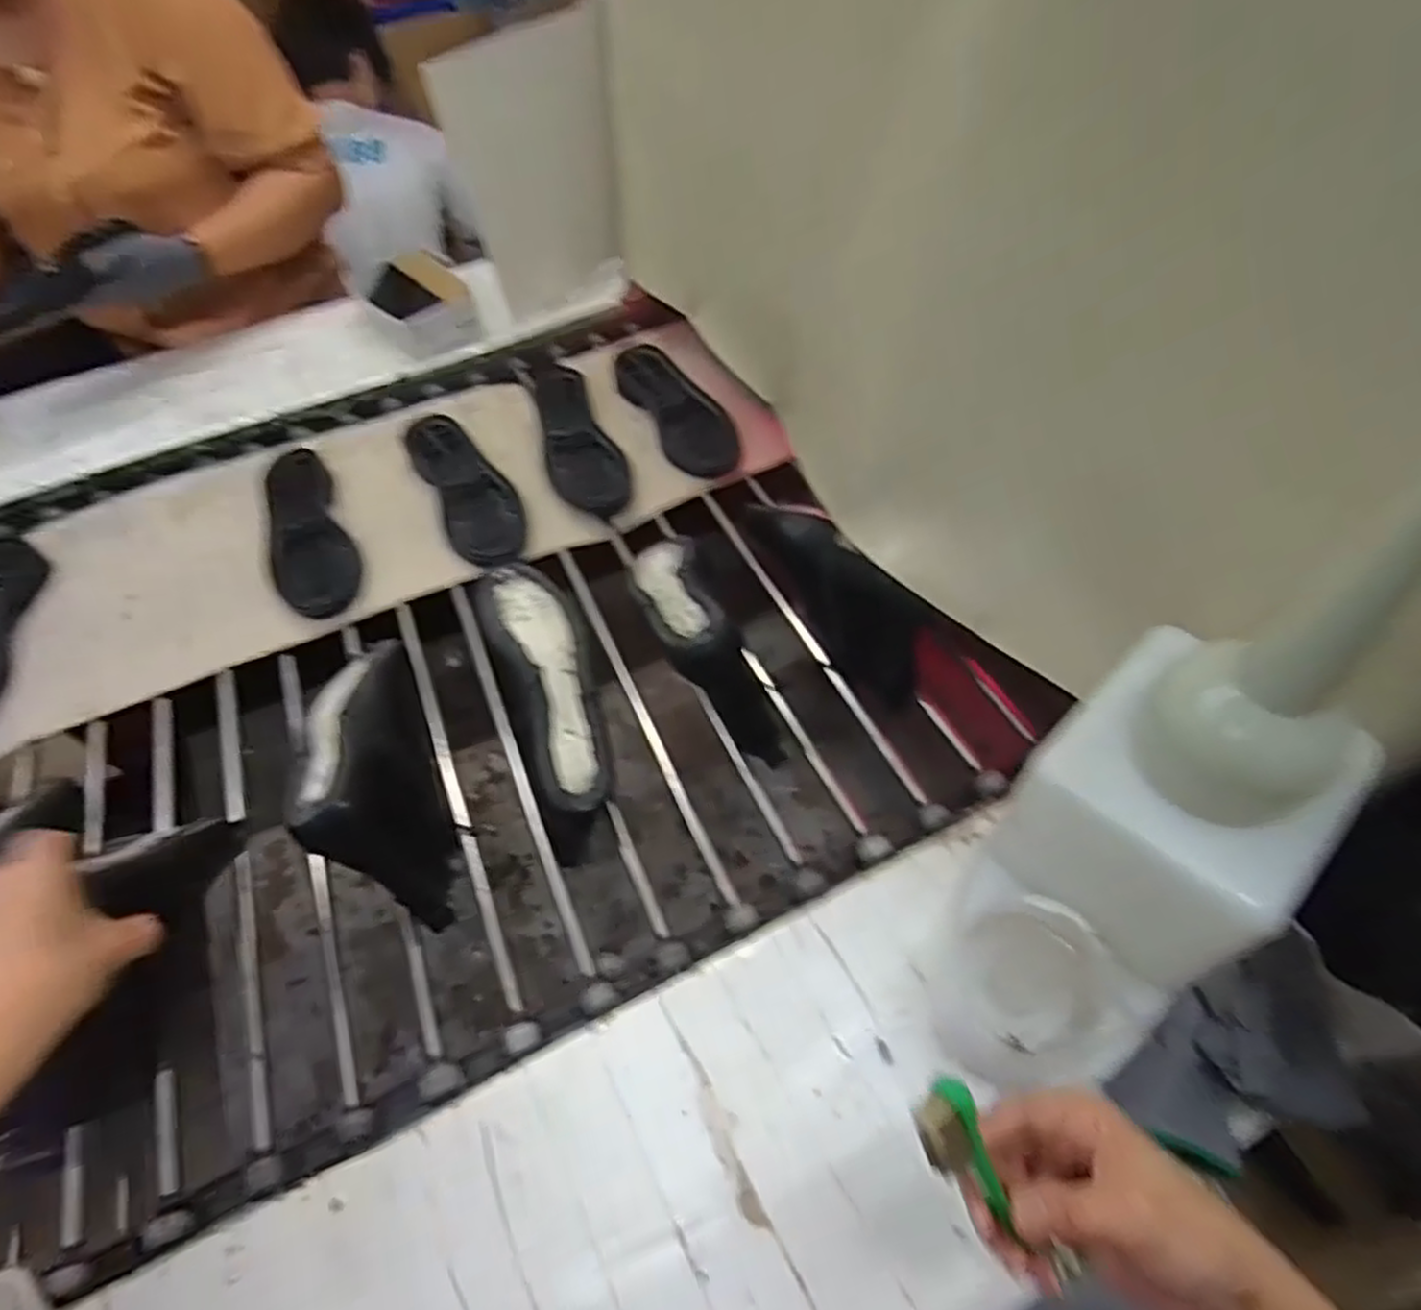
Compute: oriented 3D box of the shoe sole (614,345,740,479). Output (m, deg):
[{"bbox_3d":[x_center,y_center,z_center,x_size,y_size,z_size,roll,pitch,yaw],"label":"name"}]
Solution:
[{"bbox_3d":[-0.040,-0.303,0.917,0.084,0.023,0.250,-23,56,-13],"label":"shoe sole"}]

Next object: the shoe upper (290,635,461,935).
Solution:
[{"bbox_3d":[-0.271,0.086,0.593,0.085,0.101,0.253,-20,54,-9],"label":"shoe upper"}]

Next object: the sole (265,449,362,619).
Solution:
[{"bbox_3d":[-0.442,-0.139,0.822,0.081,0.027,0.248,-24,55,-12],"label":"sole"}]

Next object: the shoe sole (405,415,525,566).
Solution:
[{"bbox_3d":[-0.278,-0.196,0.856,0.083,0.033,0.239,-26,55,-13],"label":"shoe sole"}]

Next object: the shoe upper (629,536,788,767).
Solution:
[{"bbox_3d":[-0.013,-0.024,0.661,0.074,0.115,0.244,-21,54,-10],"label":"shoe upper"}]

